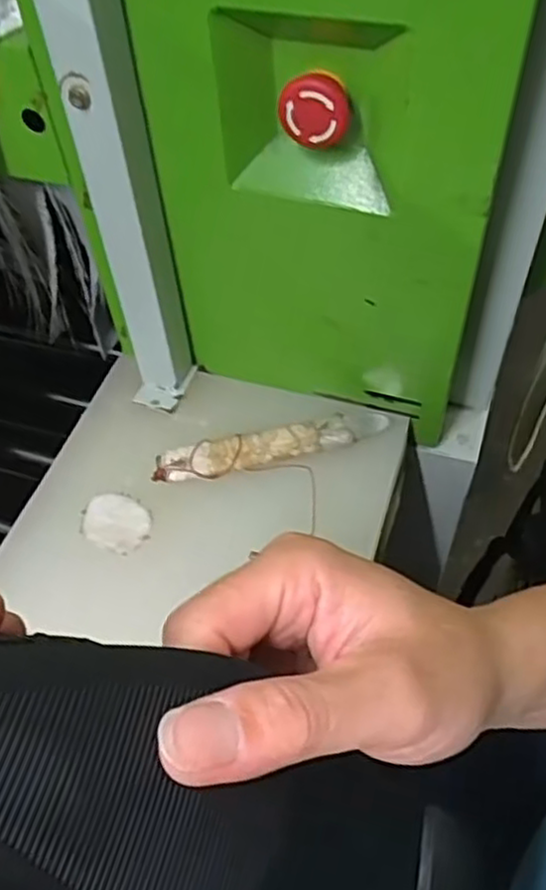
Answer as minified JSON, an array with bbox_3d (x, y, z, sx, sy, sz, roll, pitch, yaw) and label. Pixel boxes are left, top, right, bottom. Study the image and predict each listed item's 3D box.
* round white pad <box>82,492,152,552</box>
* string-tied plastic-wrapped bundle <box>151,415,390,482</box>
[{"bbox_3d":[-0.106,0.051,0.491,0.048,0.004,0.038,23,58,17],"label":"round white pad"},{"bbox_3d":[0.000,0.003,0.518,0.164,0.018,0.027,-10,55,-6],"label":"string-tied plastic-wrapped bundle"}]

